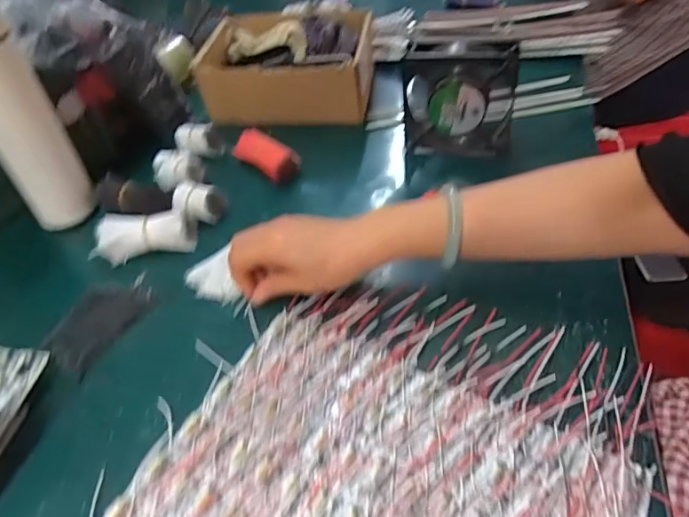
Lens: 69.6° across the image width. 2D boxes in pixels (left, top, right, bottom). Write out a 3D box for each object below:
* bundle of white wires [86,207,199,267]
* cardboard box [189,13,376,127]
[{"bbox_3d":[-0.201,-0.024,0.503,0.096,0.036,0.039,-8,44,-1],"label":"bundle of white wires"},{"bbox_3d":[-0.075,-0.256,0.678,0.210,0.092,0.166,2,45,9],"label":"cardboard box"}]

